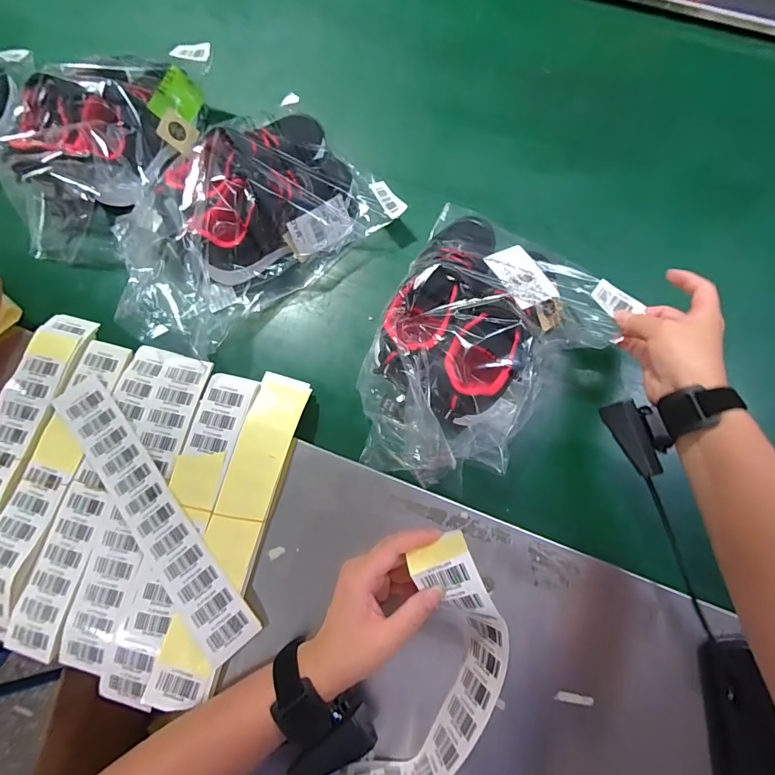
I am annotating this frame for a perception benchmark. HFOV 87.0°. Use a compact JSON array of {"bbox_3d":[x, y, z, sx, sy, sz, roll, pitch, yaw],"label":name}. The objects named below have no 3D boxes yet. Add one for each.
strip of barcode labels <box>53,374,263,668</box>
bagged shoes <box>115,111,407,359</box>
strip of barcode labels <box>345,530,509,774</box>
[{"bbox_3d":[-0.242,0.122,0.411,0.055,0.006,0.320,-39,78,-8],"label":"strip of barcode labels"},{"bbox_3d":[-0.166,-0.201,0.476,0.311,0.086,0.186,-38,78,-7],"label":"bagged shoes"},{"bbox_3d":[0.043,0.230,0.339,0.104,0.061,0.206,11,90,4],"label":"strip of barcode labels"}]

